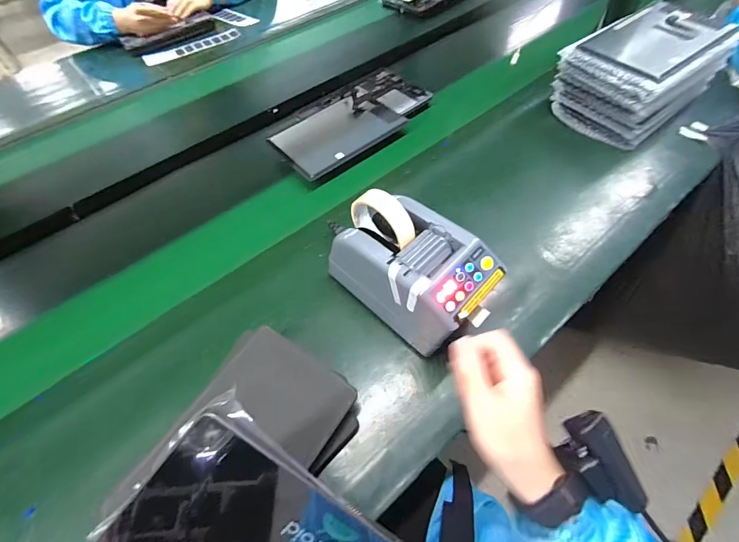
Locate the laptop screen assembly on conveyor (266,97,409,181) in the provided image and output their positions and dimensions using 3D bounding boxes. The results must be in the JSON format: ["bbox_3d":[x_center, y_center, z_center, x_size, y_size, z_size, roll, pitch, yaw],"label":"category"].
[{"bbox_3d":[-0.070,-0.283,0.703,0.240,0.014,0.163,-36,65,-20],"label":"laptop screen assembly on conveyor"}]

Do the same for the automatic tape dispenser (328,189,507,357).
[{"bbox_3d":[0.052,-0.001,0.460,0.213,0.163,0.111,37,67,24],"label":"automatic tape dispenser"}]

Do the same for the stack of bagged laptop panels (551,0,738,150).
[{"bbox_3d":[0.534,-0.397,0.710,0.276,0.142,0.211,-35,62,-18],"label":"stack of bagged laptop panels"}]

